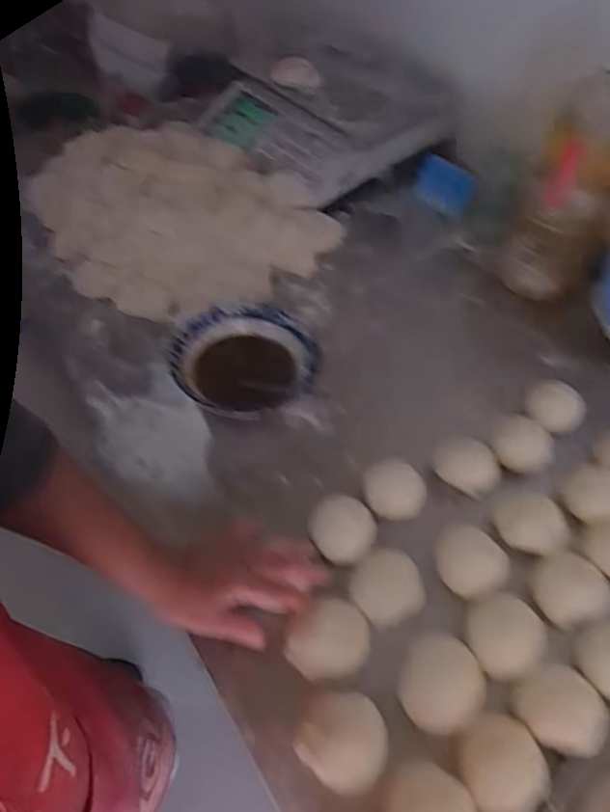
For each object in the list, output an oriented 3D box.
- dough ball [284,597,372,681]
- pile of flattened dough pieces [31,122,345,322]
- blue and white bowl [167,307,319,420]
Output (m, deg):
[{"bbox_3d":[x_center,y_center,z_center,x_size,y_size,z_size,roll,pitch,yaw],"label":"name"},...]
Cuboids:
[{"bbox_3d":[0.024,0.215,0.571,0.073,0.032,0.058,-37,62,-28],"label":"dough ball"},{"bbox_3d":[-0.199,-0.296,0.949,0.472,0.070,0.363,38,59,24],"label":"pile of flattened dough pieces"},{"bbox_3d":[-0.072,-0.051,0.755,0.165,0.048,0.157,2,51,-2],"label":"blue and white bowl"}]

